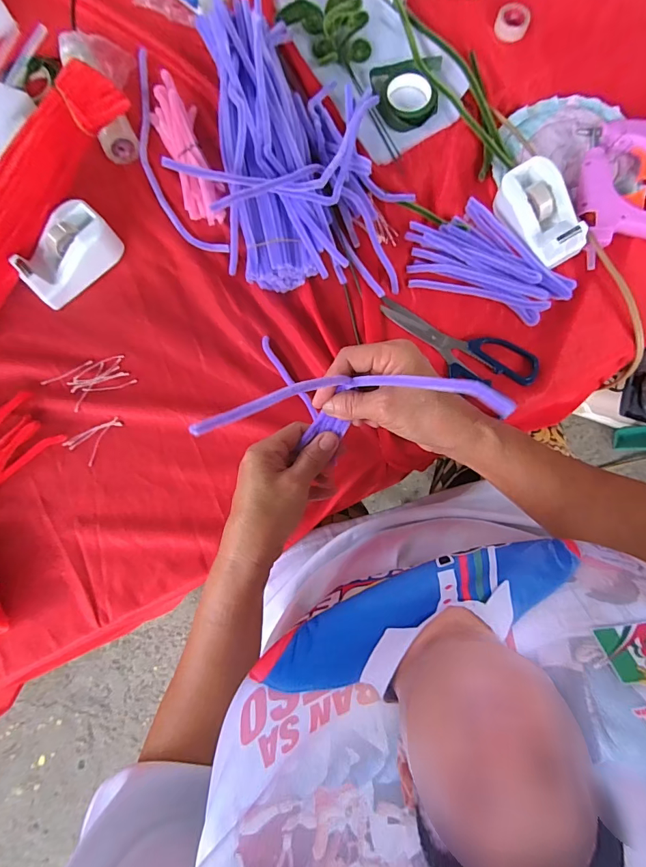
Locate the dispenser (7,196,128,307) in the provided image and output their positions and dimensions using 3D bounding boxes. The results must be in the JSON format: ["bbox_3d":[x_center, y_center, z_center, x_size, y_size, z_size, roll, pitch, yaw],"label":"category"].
[{"bbox_3d":[-0.252,-0.176,0.416,0.052,0.043,0.098,40,84,5],"label":"dispenser"}]

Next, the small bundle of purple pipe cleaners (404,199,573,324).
[{"bbox_3d":[0.173,-0.182,0.426,0.166,0.018,0.098,19,83,3],"label":"small bundle of purple pipe cleaners"}]

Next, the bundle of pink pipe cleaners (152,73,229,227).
[{"bbox_3d":[-0.144,-0.299,0.439,0.045,0.030,0.163,-20,83,-2],"label":"bundle of pink pipe cleaners"}]

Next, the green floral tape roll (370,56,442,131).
[{"bbox_3d":[0.090,-0.370,0.448,0.070,0.019,0.076,0,82,0],"label":"green floral tape roll"}]

